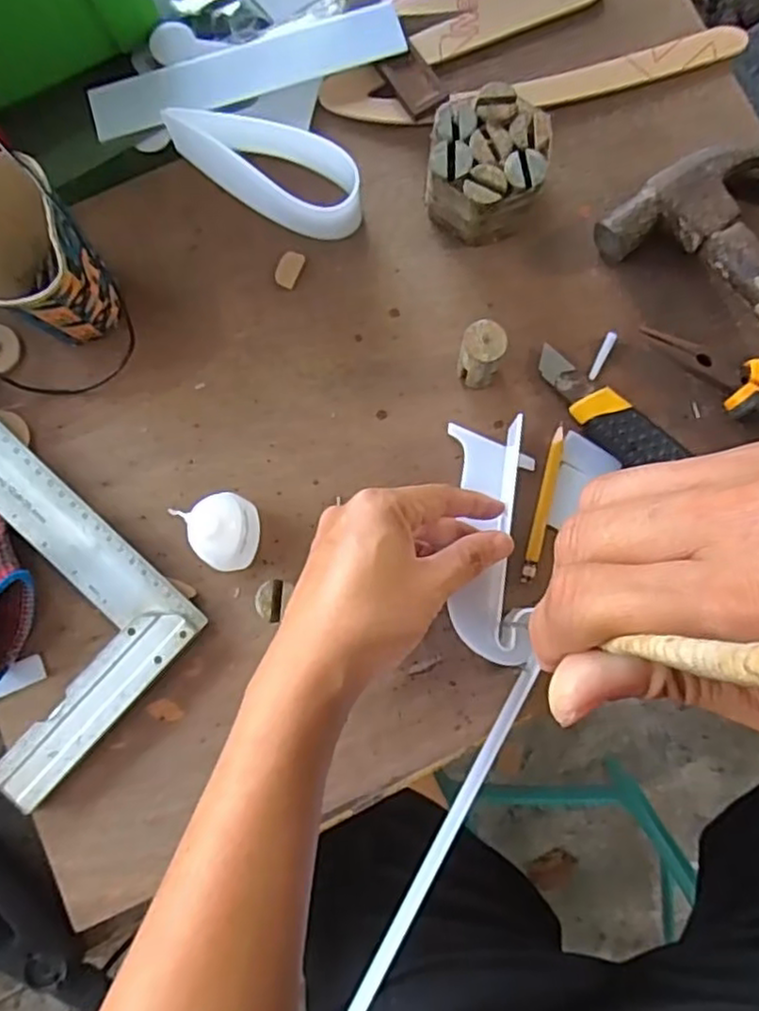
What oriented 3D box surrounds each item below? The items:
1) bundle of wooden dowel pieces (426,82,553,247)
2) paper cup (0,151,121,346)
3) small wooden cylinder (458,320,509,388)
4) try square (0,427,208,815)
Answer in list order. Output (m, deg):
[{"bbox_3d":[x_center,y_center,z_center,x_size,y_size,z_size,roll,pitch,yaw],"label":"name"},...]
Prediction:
[{"bbox_3d":[0.066,-0.208,0.425,0.072,0.046,0.076,9,84,2],"label":"bundle of wooden dowel pieces"},{"bbox_3d":[-0.196,-0.141,0.402,0.070,0.093,0.080,12,84,2],"label":"paper cup"},{"bbox_3d":[0.061,-0.089,0.413,0.024,0.050,0.028,10,85,1],"label":"small wooden cylinder"},{"bbox_3d":[-0.247,0.039,0.422,0.254,0.015,0.145,42,86,4],"label":"try square"}]

